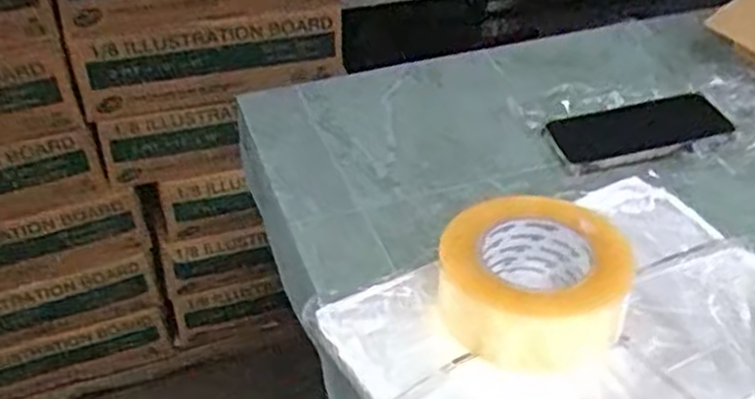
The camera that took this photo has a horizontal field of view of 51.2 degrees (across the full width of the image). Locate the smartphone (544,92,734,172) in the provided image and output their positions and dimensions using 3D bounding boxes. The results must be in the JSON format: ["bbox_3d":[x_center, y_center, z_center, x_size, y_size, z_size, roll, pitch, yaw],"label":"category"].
[{"bbox_3d":[0.242,-0.064,0.739,0.152,0.008,0.080,-14,40,-3],"label":"smartphone"}]

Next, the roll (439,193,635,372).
[{"bbox_3d":[0.112,0.051,0.556,0.124,0.061,0.111,8,40,13],"label":"roll"}]

